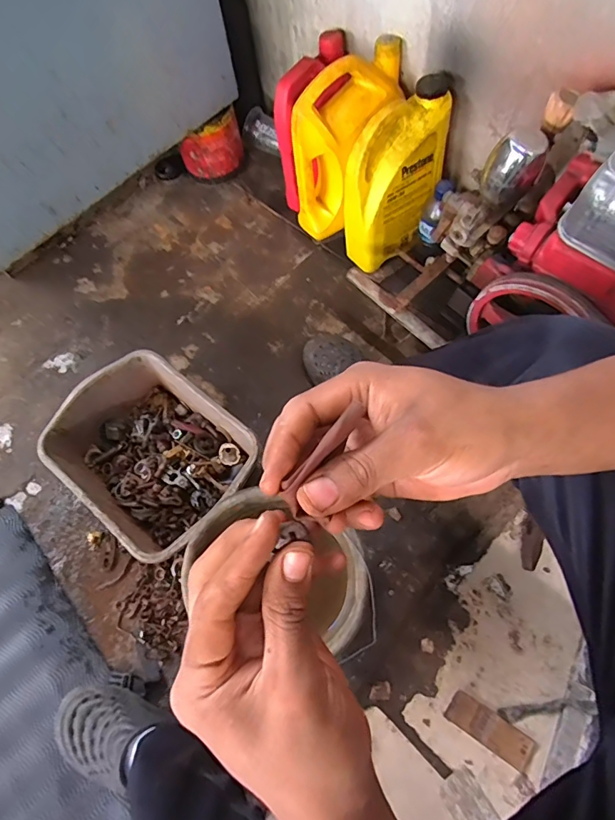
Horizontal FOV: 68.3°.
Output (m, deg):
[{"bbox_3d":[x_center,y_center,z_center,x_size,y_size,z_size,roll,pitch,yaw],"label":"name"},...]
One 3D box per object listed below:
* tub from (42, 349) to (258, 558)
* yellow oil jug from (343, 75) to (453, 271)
[{"bbox_3d":[-0.275,0.080,0.820,0.323,0.133,0.258,36,73,17],"label":"tub"},{"bbox_3d":[0.182,-0.440,0.885,0.199,0.292,0.109,-36,69,-11],"label":"yellow oil jug"}]

